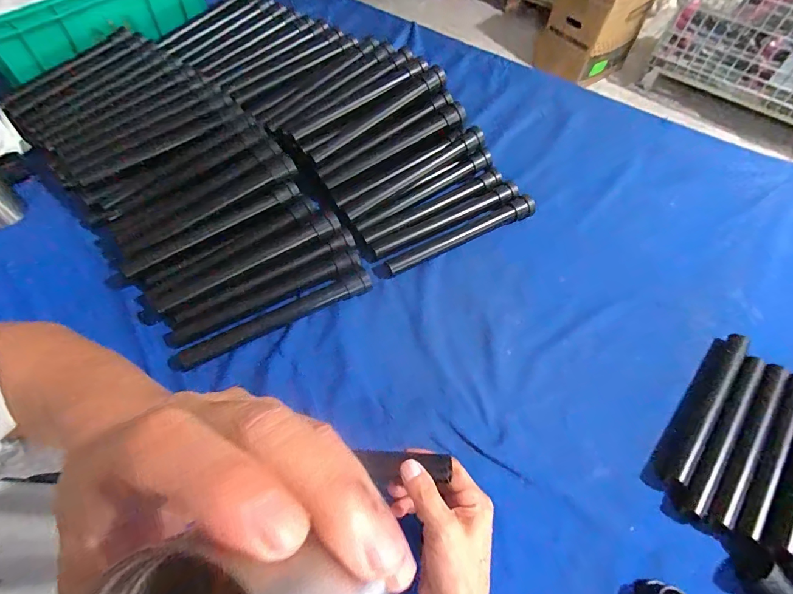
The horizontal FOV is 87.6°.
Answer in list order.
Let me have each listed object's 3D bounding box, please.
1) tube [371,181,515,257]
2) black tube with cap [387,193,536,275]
[{"bbox_3d":[0.078,-0.115,0.618,0.246,0.020,0.030,-25,63,-16],"label":"tube"},{"bbox_3d":[0.100,-0.094,0.602,0.247,0.025,0.026,-25,63,-16],"label":"black tube with cap"}]

